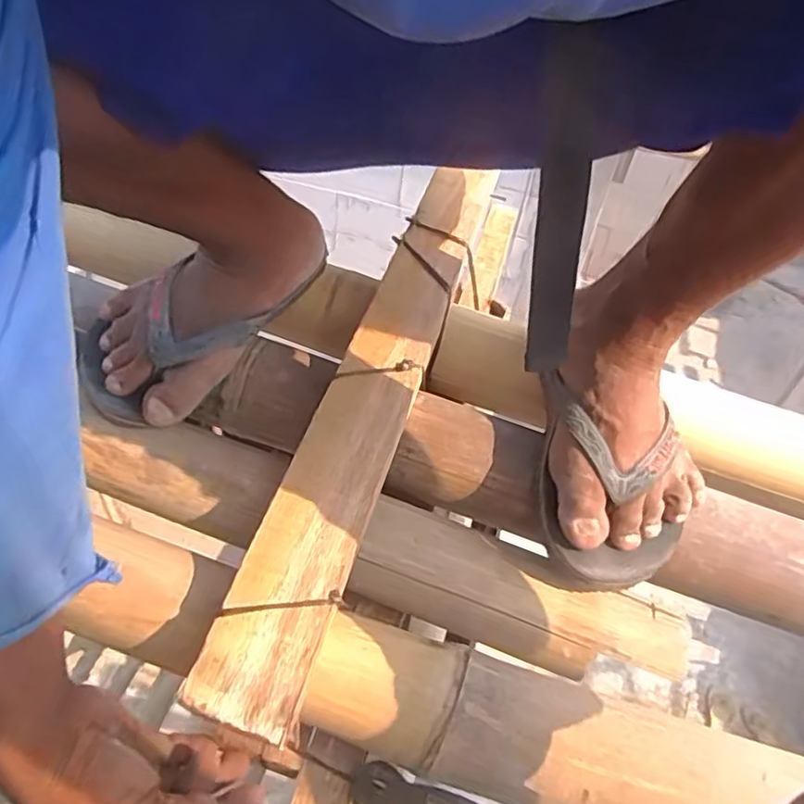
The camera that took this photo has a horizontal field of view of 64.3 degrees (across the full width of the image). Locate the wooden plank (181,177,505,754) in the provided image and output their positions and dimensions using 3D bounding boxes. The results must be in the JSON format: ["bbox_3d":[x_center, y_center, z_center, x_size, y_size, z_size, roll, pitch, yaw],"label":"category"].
[{"bbox_3d":[-0.013,-0.029,0.461,0.060,0.010,0.495,18,53,4],"label":"wooden plank"}]

